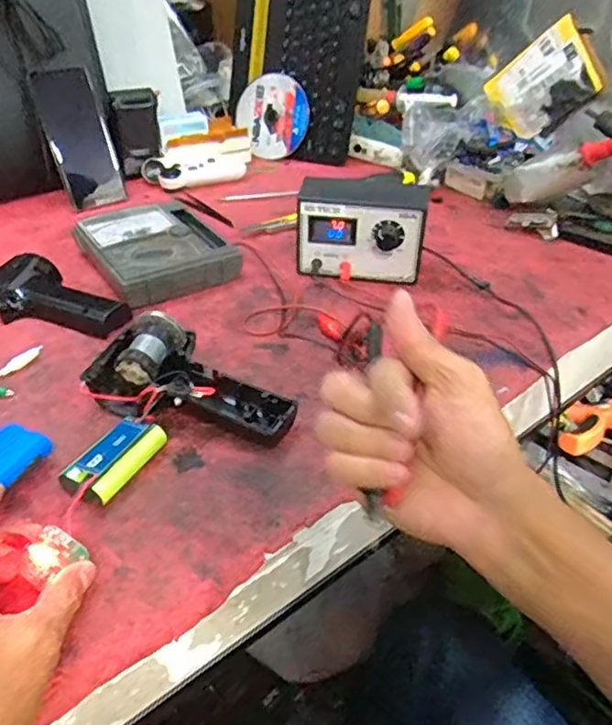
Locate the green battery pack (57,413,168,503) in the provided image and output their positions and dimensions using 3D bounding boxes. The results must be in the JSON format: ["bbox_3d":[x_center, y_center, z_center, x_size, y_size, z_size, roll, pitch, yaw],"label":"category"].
[{"bbox_3d":[-0.124,0.064,0.412,0.032,0.021,0.068,20,40,21],"label":"green battery pack"}]

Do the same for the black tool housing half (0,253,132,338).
[{"bbox_3d":[-0.226,-0.055,0.562,0.143,0.027,0.083,24,41,25],"label":"black tool housing half"}]

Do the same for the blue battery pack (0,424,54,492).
[{"bbox_3d":[-0.195,0.067,0.394,0.034,0.023,0.067,19,39,19],"label":"blue battery pack"}]

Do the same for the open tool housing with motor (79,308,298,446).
[{"bbox_3d":[-0.082,0.015,0.462,0.157,0.038,0.079,19,39,20],"label":"open tool housing with motor"}]

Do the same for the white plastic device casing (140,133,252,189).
[{"bbox_3d":[-0.134,-0.266,0.839,0.160,0.032,0.069,-18,42,-27],"label":"white plastic device casing"}]

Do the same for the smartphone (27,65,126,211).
[{"bbox_3d":[-0.272,-0.269,0.759,0.072,0.157,0.016,-25,29,-22],"label":"smartphone"}]

